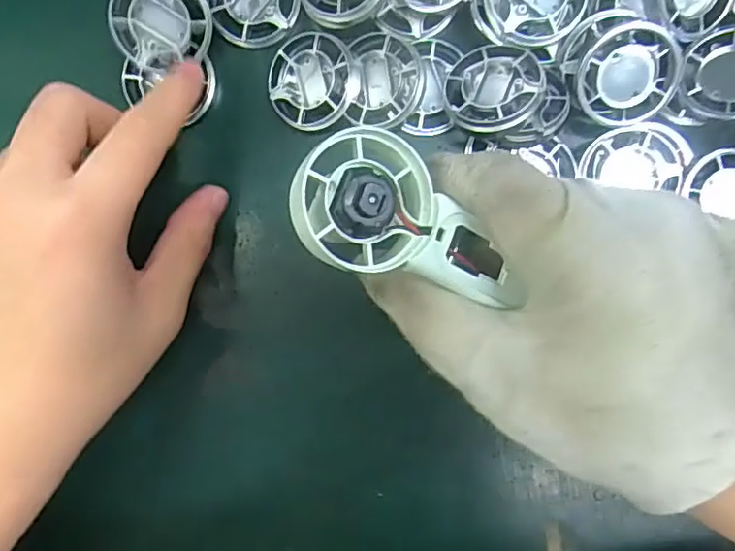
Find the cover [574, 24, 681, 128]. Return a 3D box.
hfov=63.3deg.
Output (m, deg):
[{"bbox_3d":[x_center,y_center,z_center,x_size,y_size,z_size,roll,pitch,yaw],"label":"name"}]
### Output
[{"bbox_3d":[0.103,-0.078,0.233,0.040,0.007,0.035,-17,92,3],"label":"cover"}]

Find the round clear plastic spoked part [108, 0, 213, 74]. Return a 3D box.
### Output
[{"bbox_3d":[-0.083,-0.102,0.239,0.038,0.005,0.036,-2,115,-5],"label":"round clear plastic spoked part"}]

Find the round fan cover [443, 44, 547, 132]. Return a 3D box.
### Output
[{"bbox_3d":[0.050,-0.074,0.233,0.037,0.007,0.037,3,73,18],"label":"round fan cover"}]

